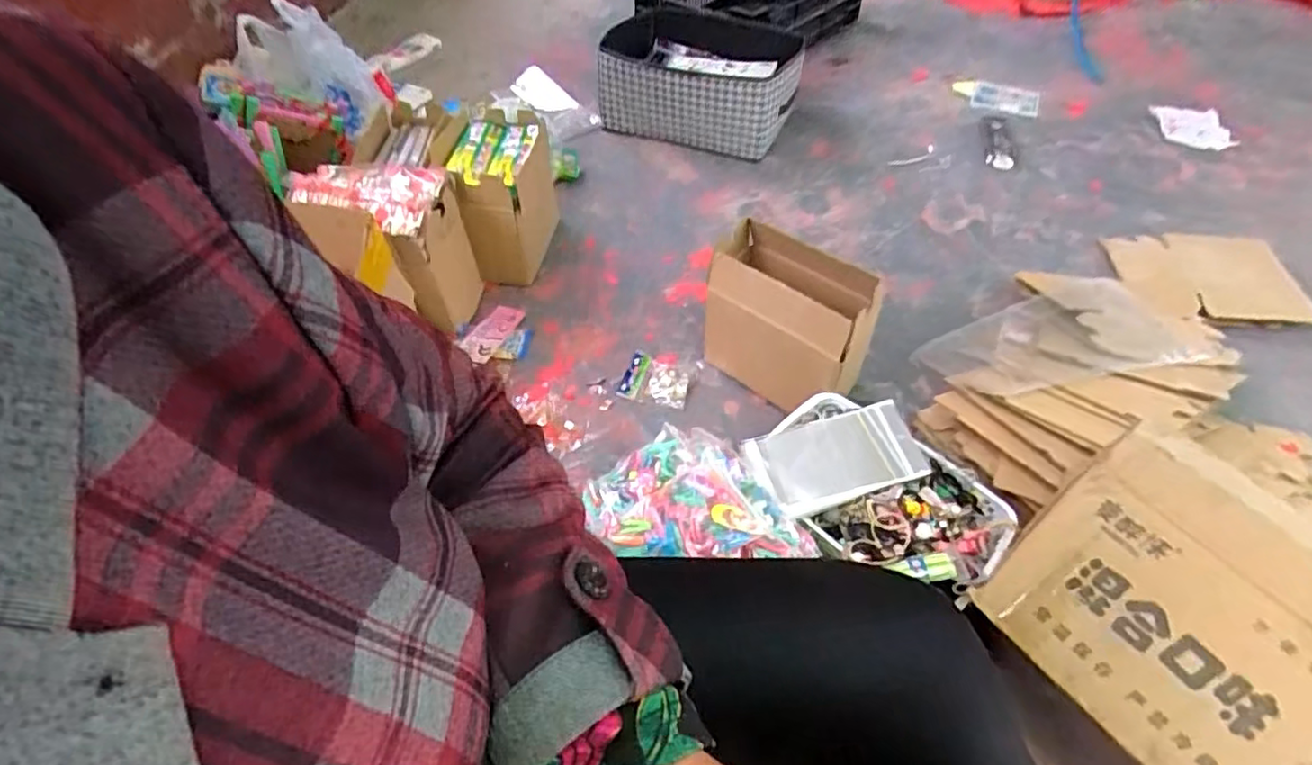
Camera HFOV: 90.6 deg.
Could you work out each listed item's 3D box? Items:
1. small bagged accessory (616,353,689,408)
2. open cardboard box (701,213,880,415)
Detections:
[{"bbox_3d":[0.001,-0.006,1.024,0.107,0.018,0.086,12,51,9],"label":"small bagged accessory"},{"bbox_3d":[0.192,-0.089,0.966,0.252,0.213,0.129,34,57,25],"label":"open cardboard box"}]

